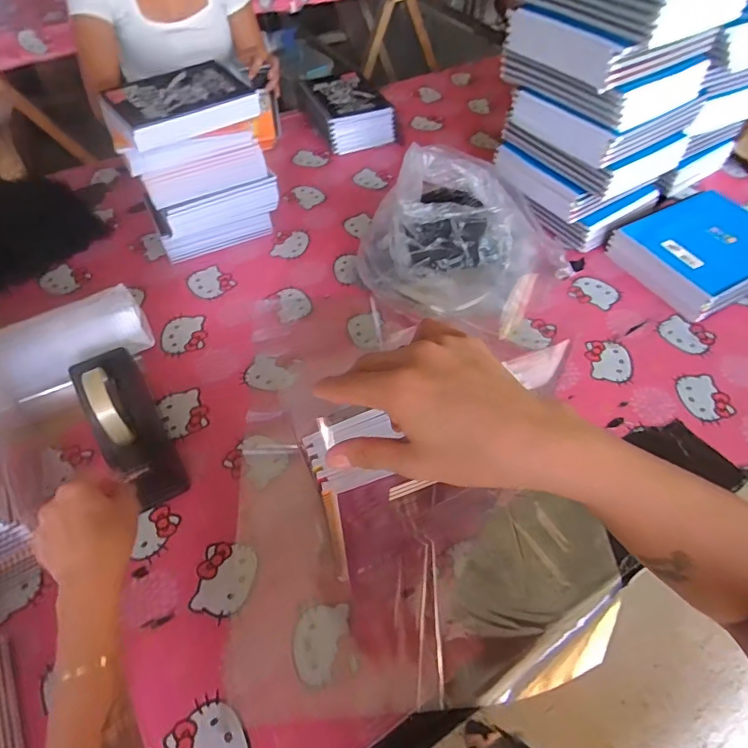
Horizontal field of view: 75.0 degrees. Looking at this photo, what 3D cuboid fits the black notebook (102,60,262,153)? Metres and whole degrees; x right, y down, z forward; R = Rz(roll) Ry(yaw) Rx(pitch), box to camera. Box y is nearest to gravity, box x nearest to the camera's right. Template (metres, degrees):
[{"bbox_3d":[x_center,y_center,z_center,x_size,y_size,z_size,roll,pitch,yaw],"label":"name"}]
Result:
[{"bbox_3d":[-0.295,-0.422,0.753,0.198,0.031,0.152,-31,61,-22],"label":"black notebook"}]

